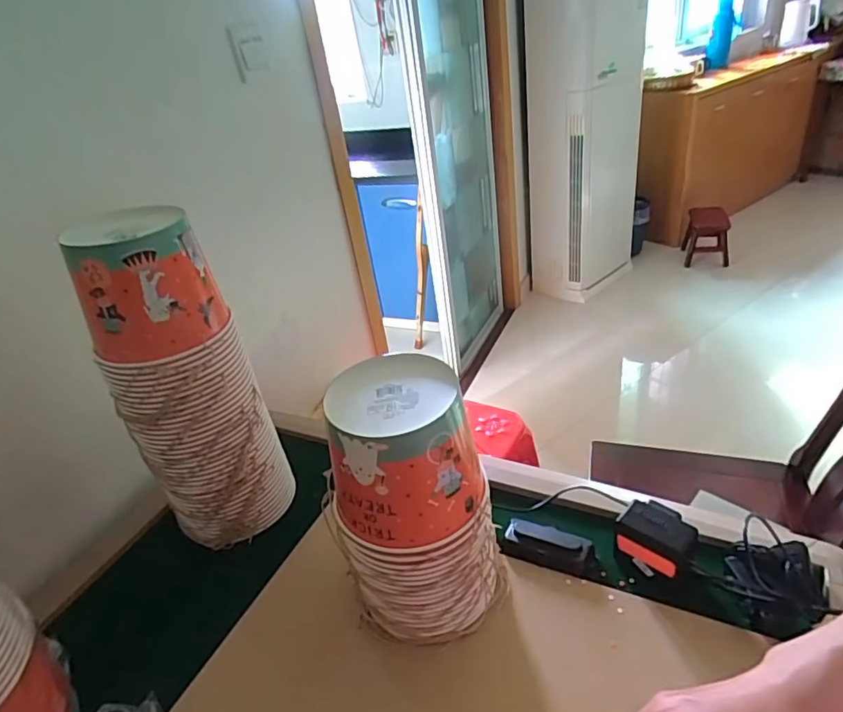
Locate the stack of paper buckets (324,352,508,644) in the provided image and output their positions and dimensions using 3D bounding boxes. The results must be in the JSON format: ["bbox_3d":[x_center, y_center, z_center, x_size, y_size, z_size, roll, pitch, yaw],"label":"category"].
[{"bbox_3d":[-0.005,0.163,0.576,0.145,0.291,0.148,17,40,35],"label":"stack of paper buckets"}]

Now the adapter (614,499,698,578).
[{"bbox_3d":[0.274,0.217,0.629,0.079,0.069,0.056,20,41,37],"label":"adapter"}]

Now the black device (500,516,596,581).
[{"bbox_3d":[0.159,0.235,0.670,0.111,0.024,0.054,8,35,23],"label":"black device"}]

